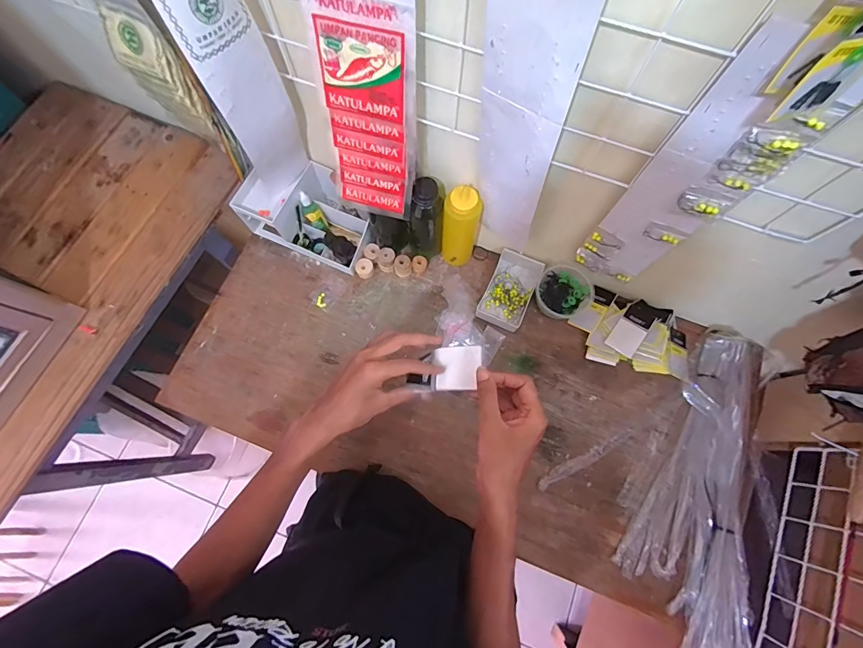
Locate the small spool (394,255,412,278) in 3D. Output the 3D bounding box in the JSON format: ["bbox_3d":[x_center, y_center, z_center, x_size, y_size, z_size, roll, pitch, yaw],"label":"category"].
[{"bbox_3d":[-0.054,-0.110,0.747,0.031,0.037,0.030,0,73,0],"label":"small spool"}]

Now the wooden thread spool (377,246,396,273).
[{"bbox_3d":[-0.086,-0.121,0.751,0.035,0.037,0.037,0,73,0],"label":"wooden thread spool"}]

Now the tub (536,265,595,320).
[{"bbox_3d":[0.239,-0.057,0.719,0.091,0.060,0.085,0,73,0],"label":"tub"}]

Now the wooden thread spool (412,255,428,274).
[{"bbox_3d":[-0.022,-0.115,0.759,0.029,0.023,0.031,0,73,0],"label":"wooden thread spool"}]

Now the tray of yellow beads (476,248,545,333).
[{"bbox_3d":[0.147,-0.063,0.734,0.083,0.035,0.136,25,75,7],"label":"tray of yellow beads"}]

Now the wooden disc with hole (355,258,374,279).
[{"bbox_3d":[-0.127,-0.105,0.754,0.031,0.025,0.033,0,73,0],"label":"wooden disc with hole"}]

